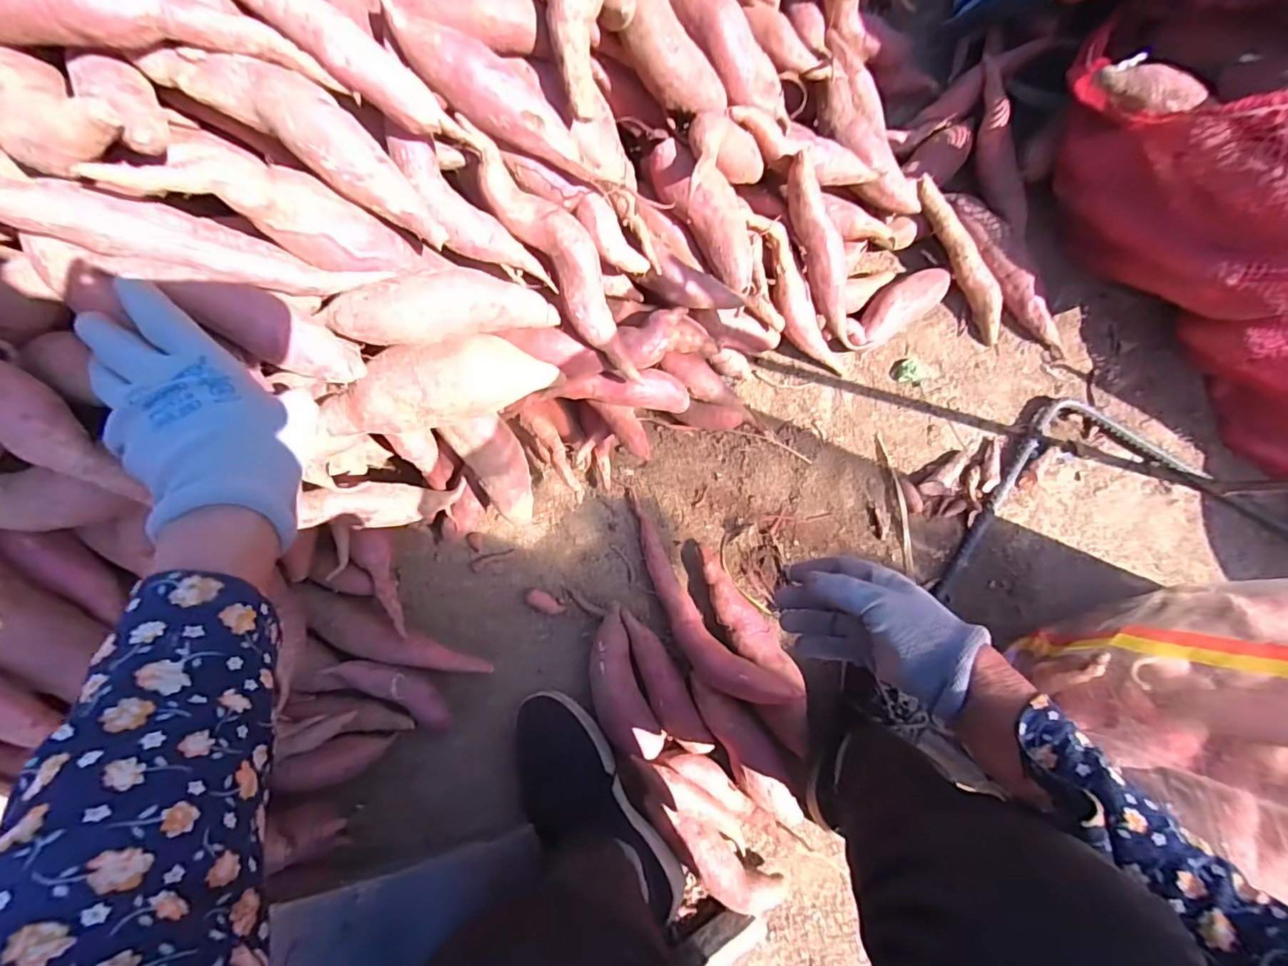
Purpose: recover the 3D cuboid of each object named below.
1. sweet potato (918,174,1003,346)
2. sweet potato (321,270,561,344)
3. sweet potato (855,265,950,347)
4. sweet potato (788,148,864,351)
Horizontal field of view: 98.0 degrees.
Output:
[{"bbox_3d":[0.348,-0.241,0.602,0.028,0.030,0.195,-35,102,-6],"label":"sweet potato"},{"bbox_3d":[-0.132,-0.125,0.397,0.159,0.048,0.039,-14,84,-34],"label":"sweet potato"},{"bbox_3d":[0.278,-0.193,0.614,0.129,0.041,0.048,-33,86,-6],"label":"sweet potato"},{"bbox_3d":[0.178,-0.217,0.546,0.037,0.030,0.192,-28,116,-5],"label":"sweet potato"}]

